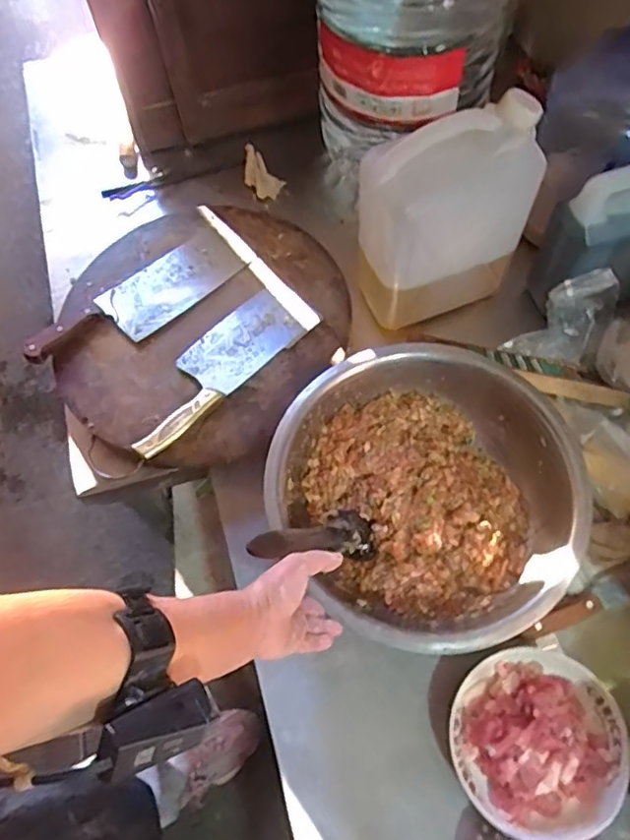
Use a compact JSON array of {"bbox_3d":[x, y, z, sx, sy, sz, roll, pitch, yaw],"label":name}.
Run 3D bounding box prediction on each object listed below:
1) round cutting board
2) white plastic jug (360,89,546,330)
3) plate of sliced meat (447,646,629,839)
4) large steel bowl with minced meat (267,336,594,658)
[{"bbox_3d":[-0.145,-0.126,0.825,0.369,0.054,0.391,-1,65,2],"label":"round cutting board"},{"bbox_3d":[0.154,-0.242,0.757,0.203,0.263,0.104,-20,66,-6],"label":"white plastic jug"},{"bbox_3d":[0.226,0.321,0.609,0.171,0.049,0.165,-1,65,2],"label":"plate of sliced meat"},{"bbox_3d":[0.129,0.082,0.706,0.314,0.095,0.333,-1,65,2],"label":"large steel bowl with minced meat"}]

